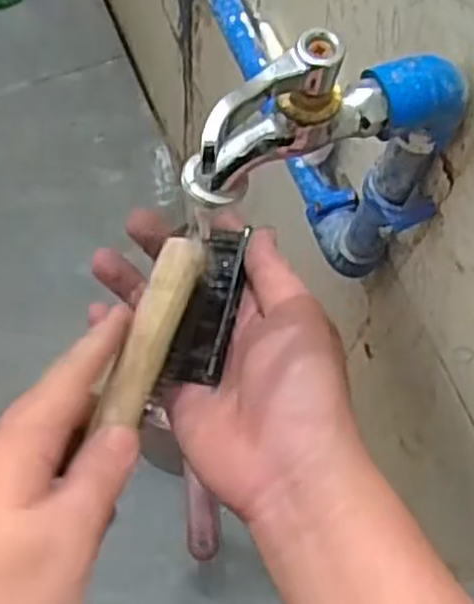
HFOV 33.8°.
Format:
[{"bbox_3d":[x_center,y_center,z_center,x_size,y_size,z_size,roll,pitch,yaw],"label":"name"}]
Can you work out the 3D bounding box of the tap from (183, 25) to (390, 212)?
[{"bbox_3d":[0.016,-0.065,0.274,0.083,0.067,0.029,-32,72,-15],"label":"tap"}]

